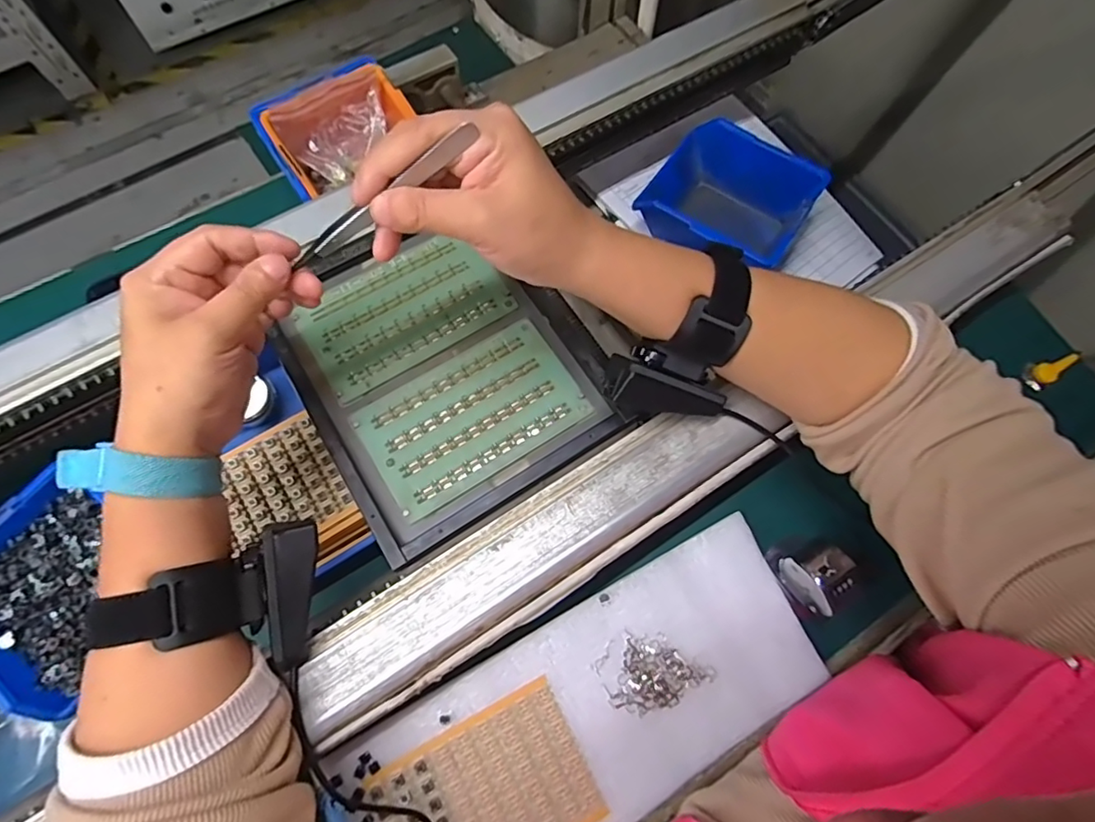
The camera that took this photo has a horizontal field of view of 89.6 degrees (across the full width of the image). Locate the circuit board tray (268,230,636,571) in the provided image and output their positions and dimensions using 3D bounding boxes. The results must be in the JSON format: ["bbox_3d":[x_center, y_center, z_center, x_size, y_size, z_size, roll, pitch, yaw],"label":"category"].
[{"bbox_3d":[-0.070,-0.029,0.372,0.174,0.016,0.200,-31,74,-11],"label":"circuit board tray"}]

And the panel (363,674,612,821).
[{"bbox_3d":[-0.035,0.229,0.326,0.120,0.005,0.084,-26,76,-12],"label":"panel"}]

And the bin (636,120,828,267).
[{"bbox_3d":[0.156,-0.181,0.497,0.130,0.074,0.122,33,73,10],"label":"bin"}]

